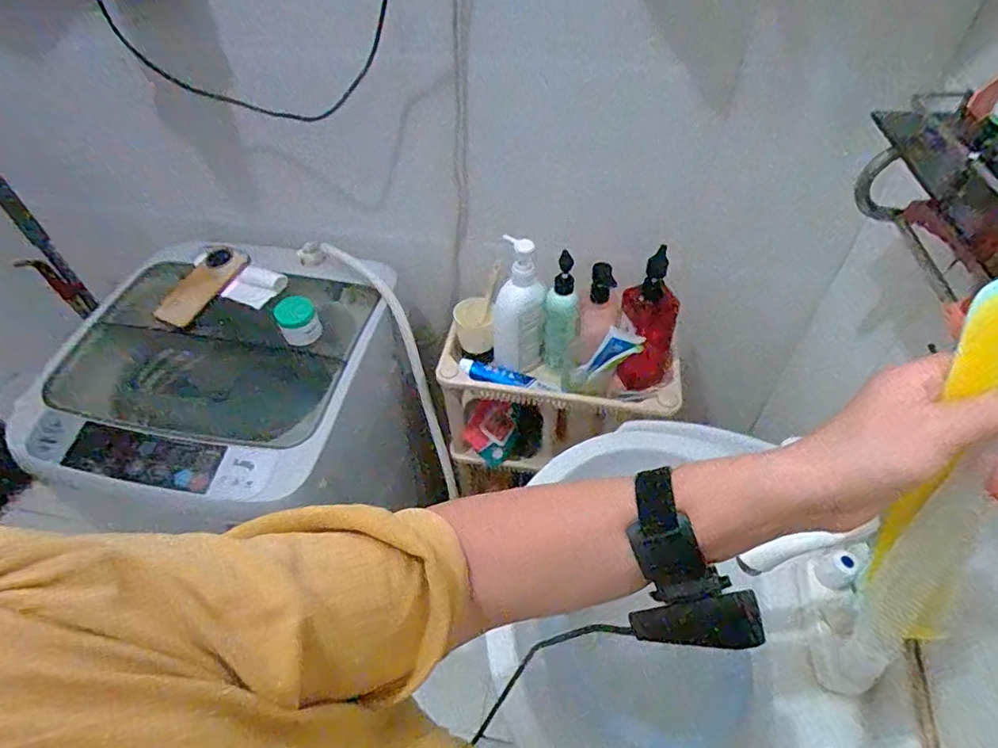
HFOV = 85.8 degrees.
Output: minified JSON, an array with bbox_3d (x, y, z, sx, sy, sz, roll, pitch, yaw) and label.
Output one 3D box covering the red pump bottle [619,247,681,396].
[{"bbox_3d":[0.234,-0.072,0.839,0.091,0.226,0.073,-8,47,-5],"label":"red pump bottle"}]

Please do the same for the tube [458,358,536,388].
[{"bbox_3d":[-0.005,0.001,0.933,0.129,0.023,0.033,9,48,11],"label":"tube"}]

